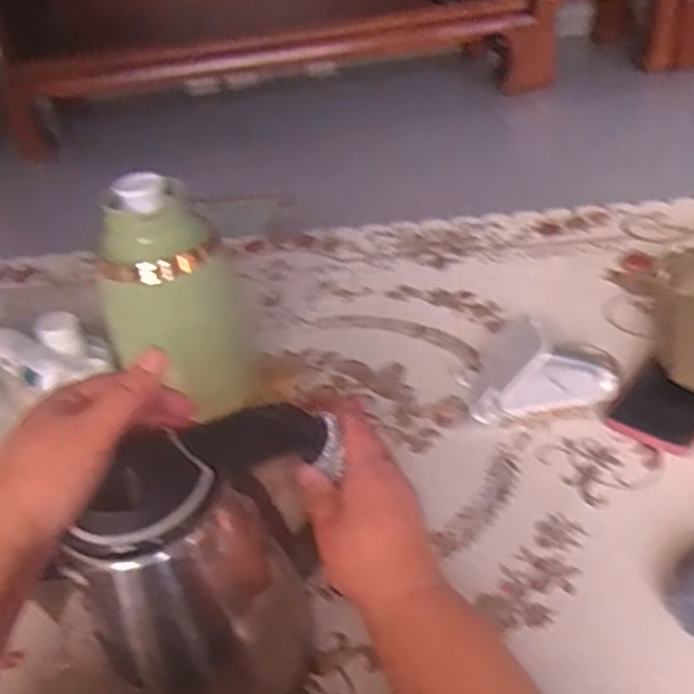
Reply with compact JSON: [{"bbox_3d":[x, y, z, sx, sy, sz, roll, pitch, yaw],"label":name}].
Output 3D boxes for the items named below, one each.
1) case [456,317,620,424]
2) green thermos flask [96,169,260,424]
[{"bbox_3d":[0.185,0.011,0.687,0.148,0.071,0.082,-10,36,-4],"label":"case"},{"bbox_3d":[-0.167,-0.050,0.698,0.126,0.224,0.098,-11,36,-5],"label":"green thermos flask"}]

